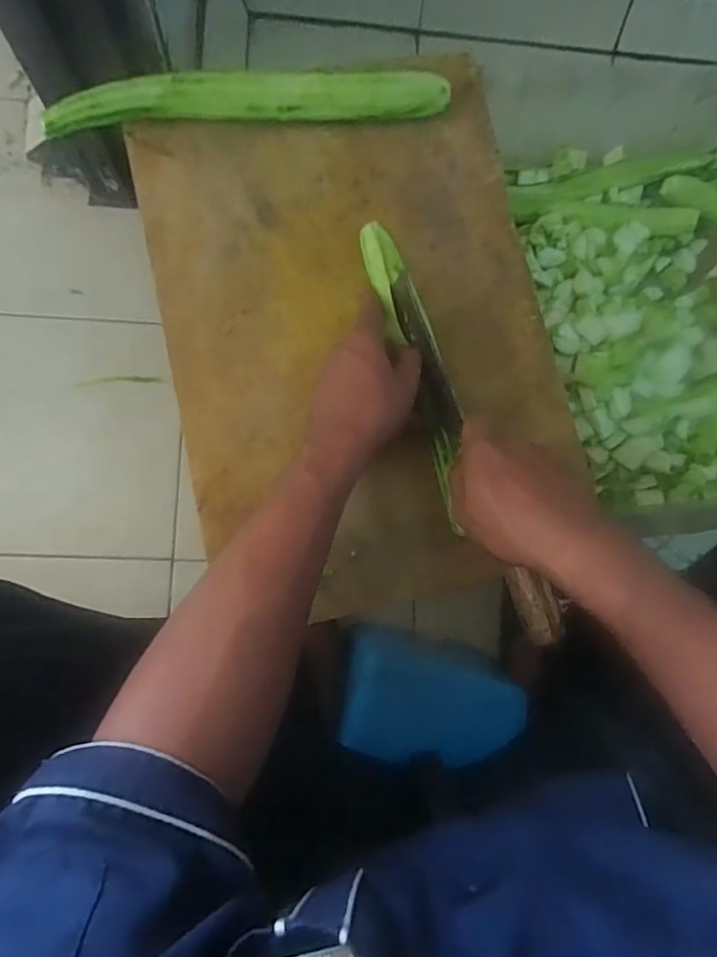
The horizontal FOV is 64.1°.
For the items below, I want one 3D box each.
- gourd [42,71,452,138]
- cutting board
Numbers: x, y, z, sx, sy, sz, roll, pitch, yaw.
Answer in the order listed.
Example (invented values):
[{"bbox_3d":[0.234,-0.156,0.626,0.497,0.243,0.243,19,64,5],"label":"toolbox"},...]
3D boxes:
[{"bbox_3d":[-0.098,-0.328,0.500,0.345,0.060,0.032,0,82,-6],"label":"gourd"},{"bbox_3d":[0.002,-0.124,0.494,0.326,0.032,0.449,-13,83,-7],"label":"cutting board"}]

